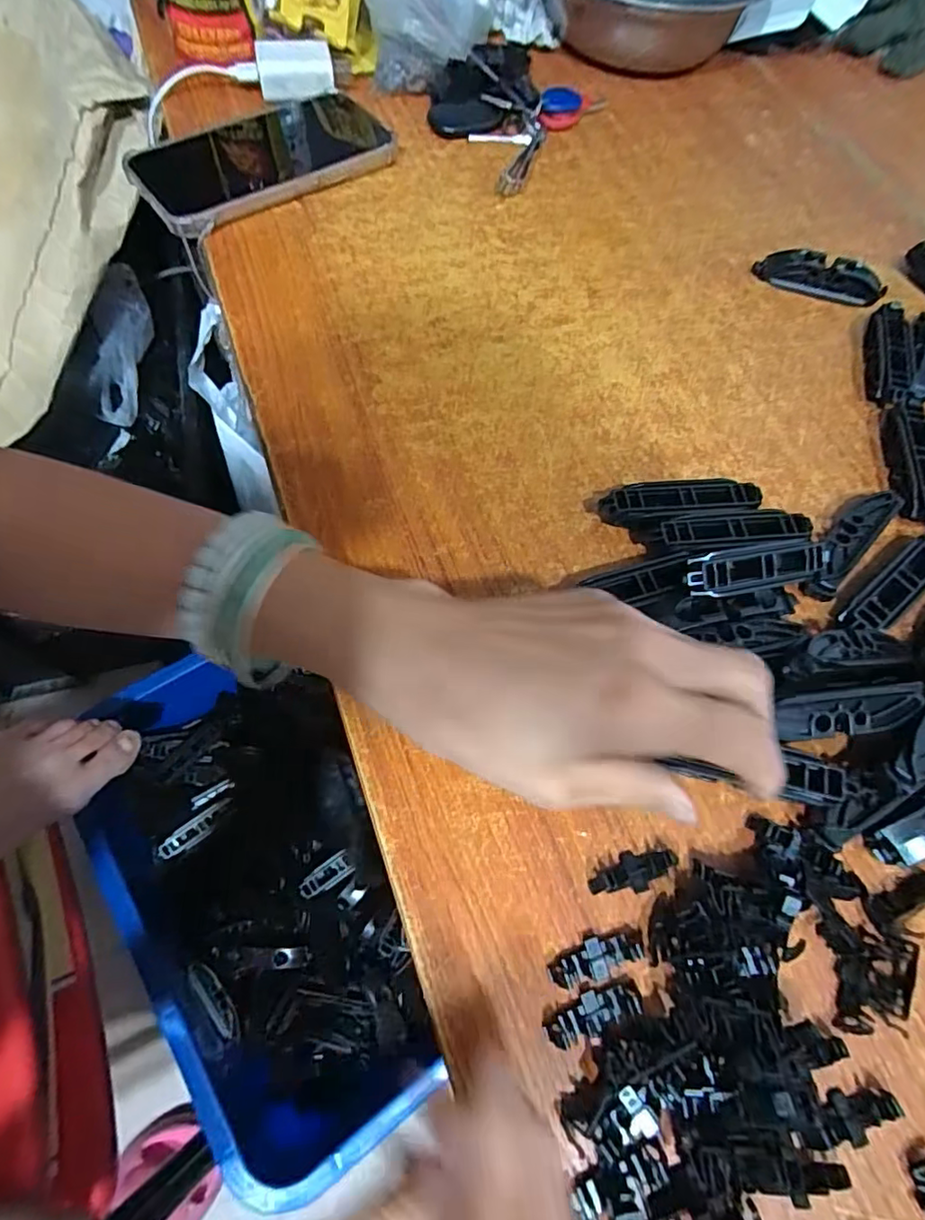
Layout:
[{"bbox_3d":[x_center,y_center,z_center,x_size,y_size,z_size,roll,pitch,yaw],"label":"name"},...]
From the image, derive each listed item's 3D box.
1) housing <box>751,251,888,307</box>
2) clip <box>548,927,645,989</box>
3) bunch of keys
[{"bbox_3d":[0.231,-0.214,0.366,0.079,0.019,0.017,19,65,6],"label":"housing"},{"bbox_3d":[0.049,0.124,0.204,0.037,0.009,0.013,-13,66,-9],"label":"clip"},{"bbox_3d":[0.027,-0.368,0.417,0.101,0.027,0.141,30,67,11],"label":"bunch of keys"}]

